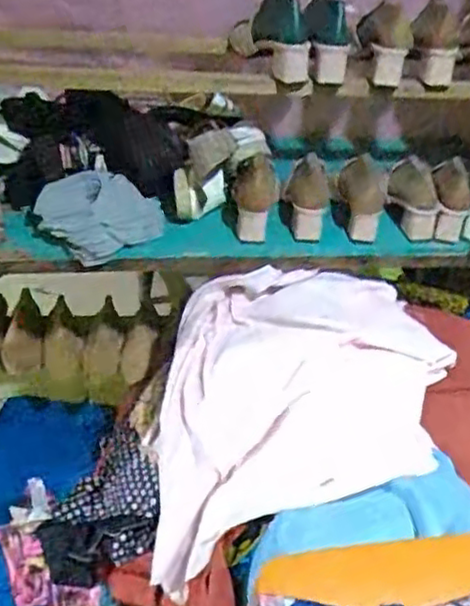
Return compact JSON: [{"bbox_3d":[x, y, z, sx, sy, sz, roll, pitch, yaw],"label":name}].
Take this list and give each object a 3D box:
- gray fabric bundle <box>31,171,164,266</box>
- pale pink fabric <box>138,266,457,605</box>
[{"bbox_3d":[-0.222,-0.149,1.151,0.198,0.073,0.158,-9,42,-20],"label":"gray fabric bundle"},{"bbox_3d":[0.088,0.176,1.116,0.420,0.333,0.480,6,39,-3],"label":"pale pink fabric"}]

